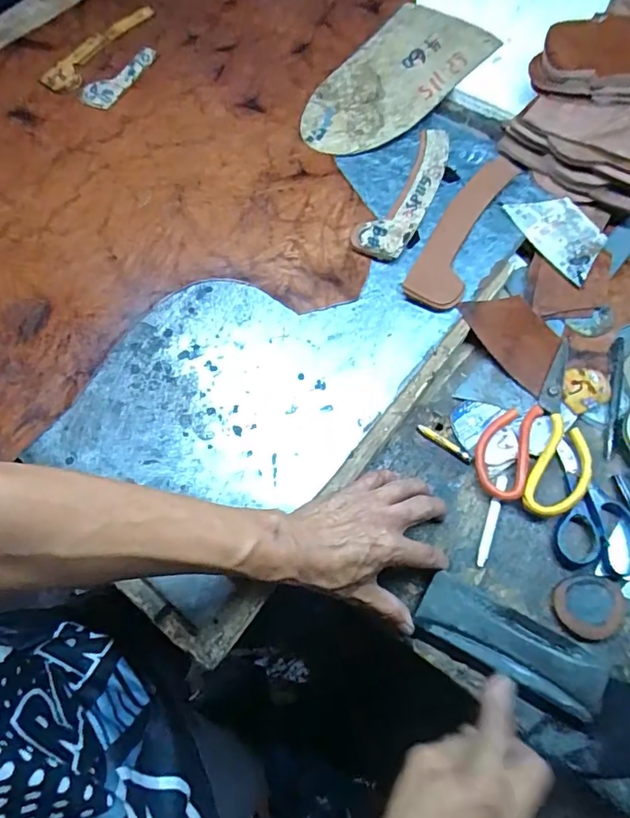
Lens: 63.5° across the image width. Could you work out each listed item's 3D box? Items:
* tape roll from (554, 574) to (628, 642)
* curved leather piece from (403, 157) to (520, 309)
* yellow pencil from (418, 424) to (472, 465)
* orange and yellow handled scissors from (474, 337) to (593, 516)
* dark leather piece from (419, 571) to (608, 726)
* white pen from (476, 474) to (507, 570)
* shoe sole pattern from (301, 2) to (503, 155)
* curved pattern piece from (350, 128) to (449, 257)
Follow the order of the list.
[{"bbox_3d":[0.235,0.168,0.431,0.058,0.008,0.050,-7,70,-1],"label":"tape roll"},{"bbox_3d":[0.166,-0.203,0.568,0.059,0.006,0.216,26,73,11],"label":"curved leather piece"},{"bbox_3d":[0.126,0.034,0.498,0.061,0.007,0.009,37,75,14],"label":"yellow pencil"},{"bbox_3d":[0.226,0.020,0.485,0.096,0.021,0.169,36,75,14],"label":"orange and yellow handled scissors"},{"bbox_3d":[0.159,0.195,0.419,0.150,0.014,0.057,25,73,12],"label":"dark leather piece"},{"bbox_3d":[0.161,0.101,0.464,0.009,0.005,0.086,20,72,9],"label":"white pen"},{"bbox_3d":[0.096,-0.421,0.655,0.142,0.012,0.260,41,81,14],"label":"shoe sole pattern"},{"bbox_3d":[0.113,-0.253,0.593,0.058,0.007,0.204,29,73,12],"label":"curved pattern piece"}]

